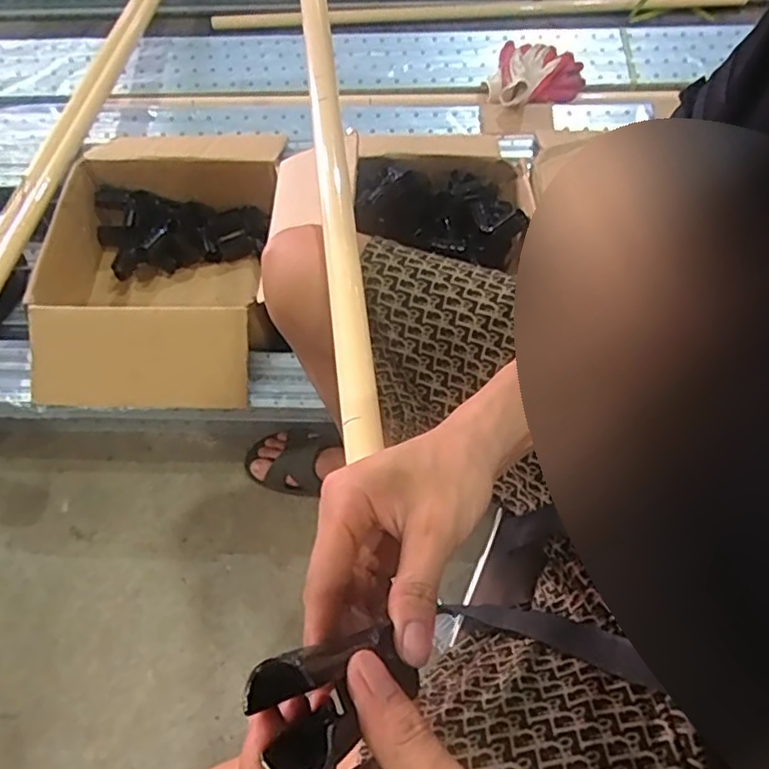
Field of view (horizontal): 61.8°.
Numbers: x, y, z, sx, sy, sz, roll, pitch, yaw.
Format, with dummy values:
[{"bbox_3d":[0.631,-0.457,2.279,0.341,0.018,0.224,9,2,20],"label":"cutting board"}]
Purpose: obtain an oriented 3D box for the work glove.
[{"bbox_3d":[0.292,-0.589,1.227,0.171,0.050,0.189,19,65,9],"label":"work glove"}]

